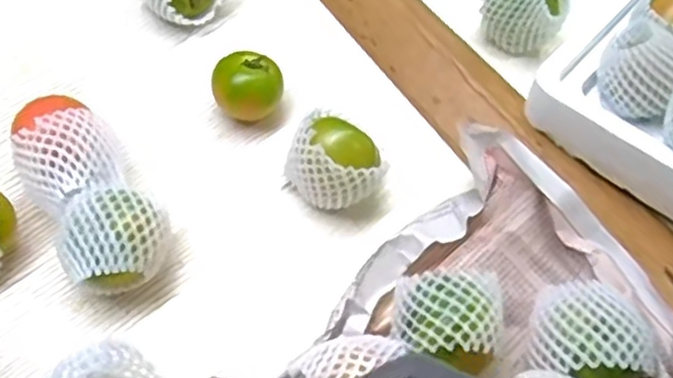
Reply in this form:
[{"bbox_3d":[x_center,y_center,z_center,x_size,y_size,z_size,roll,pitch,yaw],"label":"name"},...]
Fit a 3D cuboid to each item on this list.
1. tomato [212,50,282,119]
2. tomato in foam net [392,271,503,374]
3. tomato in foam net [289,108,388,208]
[{"bbox_3d":[-0.065,-0.072,0.503,0.048,0.042,0.045,2,57,-4],"label":"tomato"},{"bbox_3d":[0.063,0.078,0.390,0.059,0.050,0.062,10,57,1],"label":"tomato in foam net"},{"bbox_3d":[0.002,-0.018,0.464,0.064,0.058,0.060,27,59,12],"label":"tomato in foam net"}]

